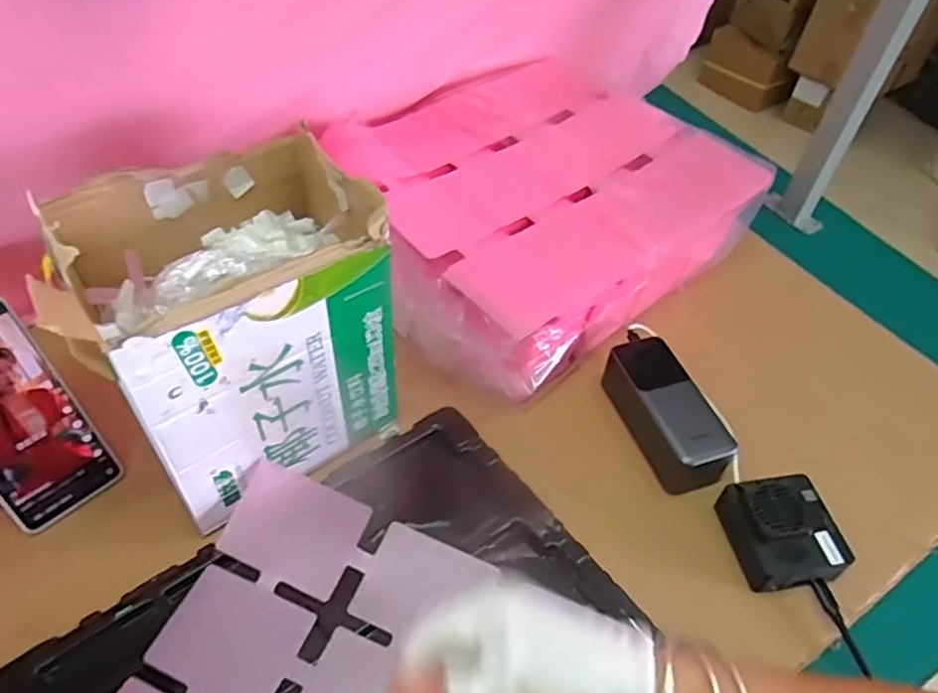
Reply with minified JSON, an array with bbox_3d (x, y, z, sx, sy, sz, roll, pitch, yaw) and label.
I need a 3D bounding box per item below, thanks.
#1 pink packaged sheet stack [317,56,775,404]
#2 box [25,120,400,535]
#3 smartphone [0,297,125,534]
[{"bbox_3d":[0.076,-0.141,0.680,0.362,0.116,0.297,-29,57,-26],"label":"pink packaged sheet stack"},{"bbox_3d":[-0.165,-0.017,0.500,0.196,0.199,0.158,-33,59,-29],"label":"box"},{"bbox_3d":[-0.324,0.052,0.484,0.008,0.163,0.076,8,37,46],"label":"smartphone"}]

